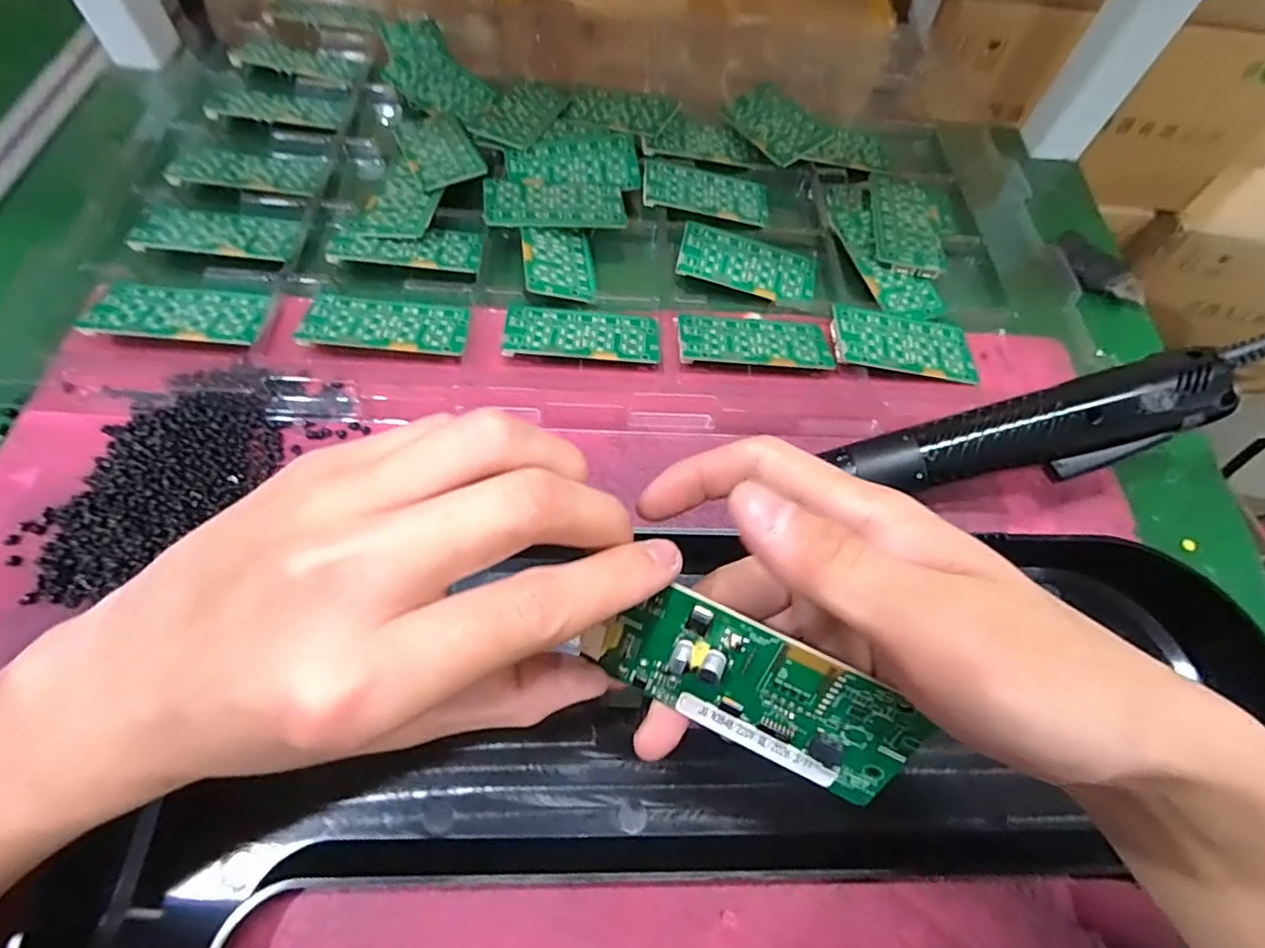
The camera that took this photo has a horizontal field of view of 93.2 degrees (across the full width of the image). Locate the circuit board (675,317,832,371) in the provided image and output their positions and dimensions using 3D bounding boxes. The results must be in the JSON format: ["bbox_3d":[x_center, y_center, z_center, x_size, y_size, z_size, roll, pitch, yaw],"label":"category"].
[{"bbox_3d":[0.076,-0.085,0.374,0.093,0.009,0.045,1,64,-3],"label":"circuit board"}]

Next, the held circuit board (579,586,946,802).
[{"bbox_3d":[0.031,0.062,0.169,0.091,0.045,0.008,25,35,11],"label":"held circuit board"}]

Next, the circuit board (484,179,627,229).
[{"bbox_3d":[-0.054,-0.186,0.414,0.094,0.006,0.042,-6,63,-11],"label":"circuit board"}]

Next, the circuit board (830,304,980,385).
[{"bbox_3d":[0.172,-0.083,0.380,0.094,0.005,0.048,7,62,-11],"label":"circuit board"}]

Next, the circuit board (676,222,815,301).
[{"bbox_3d":[0.080,-0.144,0.410,0.094,0.004,0.049,18,63,-3],"label":"circuit board"}]

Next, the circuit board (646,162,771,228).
[{"bbox_3d":[0.054,-0.207,0.442,0.092,0.005,0.050,10,61,-7],"label":"circuit board"}]

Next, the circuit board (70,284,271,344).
[{"bbox_3d":[-0.265,-0.094,0.352,0.087,0.005,0.043,3,52,-8],"label":"circuit board"}]

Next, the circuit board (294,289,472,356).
[{"bbox_3d":[-0.148,-0.091,0.360,0.095,0.004,0.050,7,48,-3],"label":"circuit board"}]

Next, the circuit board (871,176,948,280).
[{"bbox_3d":[0.193,-0.178,0.428,0.046,0.010,0.091,7,64,0],"label":"circuit board"}]

